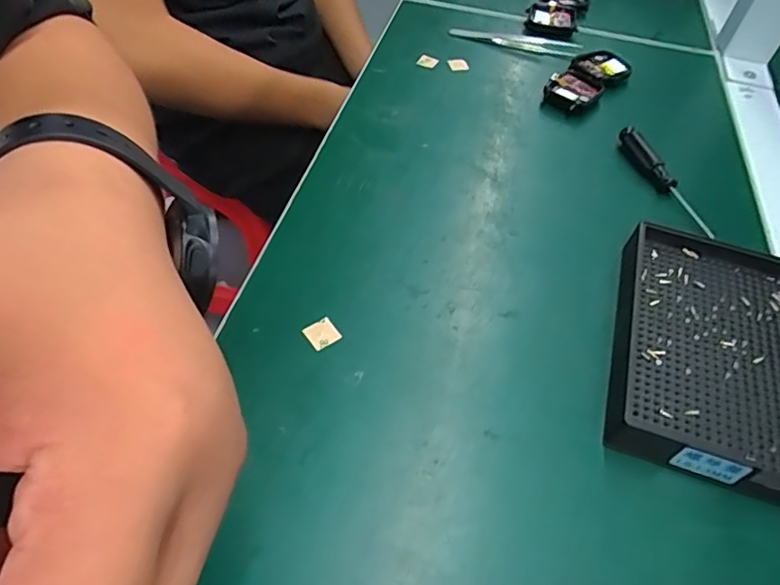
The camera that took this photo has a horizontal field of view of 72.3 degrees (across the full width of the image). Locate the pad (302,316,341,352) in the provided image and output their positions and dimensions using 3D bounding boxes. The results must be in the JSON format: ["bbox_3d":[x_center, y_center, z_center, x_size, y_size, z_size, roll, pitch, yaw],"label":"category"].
[{"bbox_3d":[-0.035,0.022,0.274,0.015,0.004,0.015,-33,64,-21],"label":"pad"}]

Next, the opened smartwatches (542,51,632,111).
[{"bbox_3d":[0.160,-0.171,0.435,0.046,0.017,0.083,30,55,19],"label":"opened smartwatches"}]

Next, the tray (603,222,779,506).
[{"bbox_3d":[0.164,0.029,0.272,0.094,0.022,0.137,17,52,9],"label":"tray"}]

